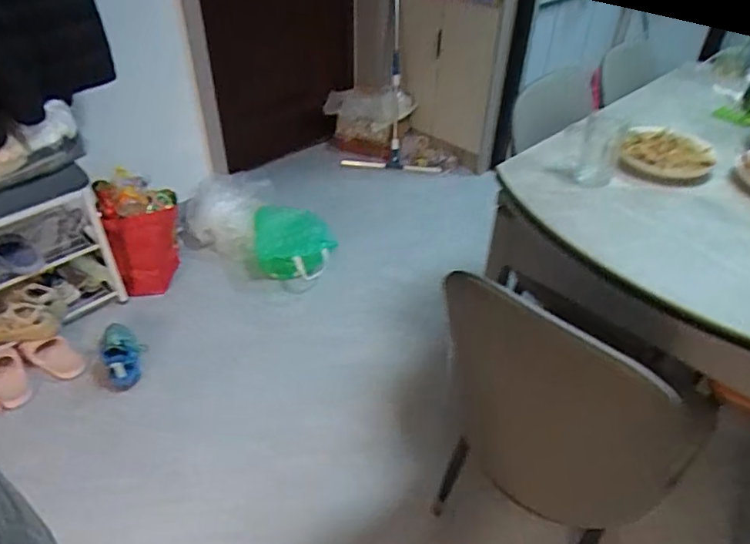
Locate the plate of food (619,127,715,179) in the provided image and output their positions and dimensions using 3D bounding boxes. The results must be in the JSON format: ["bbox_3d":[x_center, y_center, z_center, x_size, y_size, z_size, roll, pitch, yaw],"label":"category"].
[{"bbox_3d":[0.594,-0.237,1.110,0.171,0.058,0.207,22,41,21],"label":"plate of food"}]

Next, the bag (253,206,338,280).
[{"bbox_3d":[-0.296,-0.095,1.917,0.307,0.233,0.114,5,39,4],"label":"bag"}]

